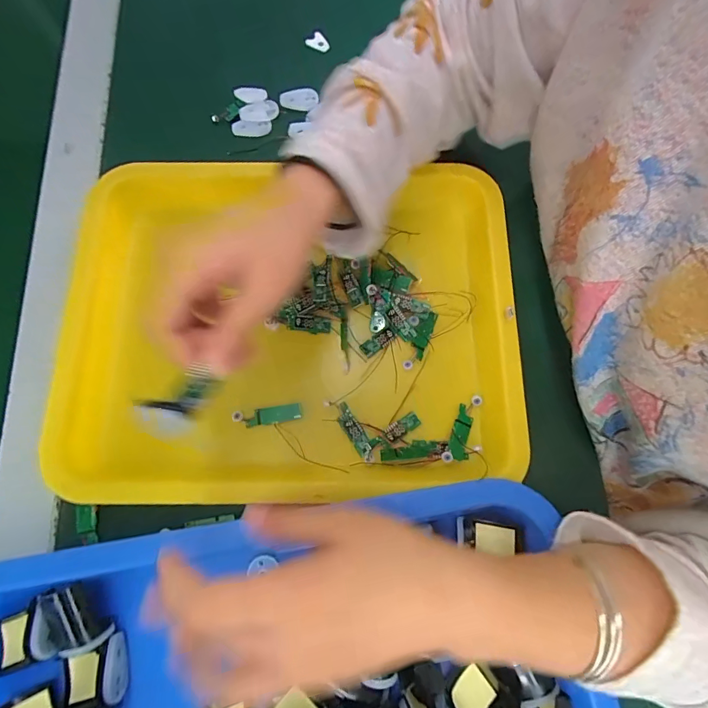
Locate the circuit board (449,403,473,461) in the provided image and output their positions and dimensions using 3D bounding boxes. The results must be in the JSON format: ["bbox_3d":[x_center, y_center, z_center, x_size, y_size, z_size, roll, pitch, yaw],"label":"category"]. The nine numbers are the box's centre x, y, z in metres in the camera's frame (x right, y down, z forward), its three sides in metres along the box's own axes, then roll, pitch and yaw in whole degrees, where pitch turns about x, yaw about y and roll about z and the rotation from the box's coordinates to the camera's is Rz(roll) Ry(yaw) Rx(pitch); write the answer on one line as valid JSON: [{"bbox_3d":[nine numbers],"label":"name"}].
[{"bbox_3d":[0.080,0.058,0.290,0.013,0.006,0.041,14,75,4],"label":"circuit board"}]

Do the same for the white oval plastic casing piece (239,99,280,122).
[{"bbox_3d":[-0.088,-0.225,0.364,0.036,0.007,0.015,-16,77,-4],"label":"white oval plastic casing piece"}]

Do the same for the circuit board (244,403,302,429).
[{"bbox_3d":[-0.062,0.046,0.299,0.041,0.005,0.013,-12,75,-3],"label":"circuit board"}]

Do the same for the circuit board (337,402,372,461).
[{"bbox_3d":[0.000,0.058,0.295,0.012,0.005,0.044,-32,77,-8],"label":"circuit board"}]

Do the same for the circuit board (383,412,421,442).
[{"bbox_3d":[0.036,0.054,0.293,0.028,0.004,0.012,-30,77,-8],"label":"circuit board"}]

